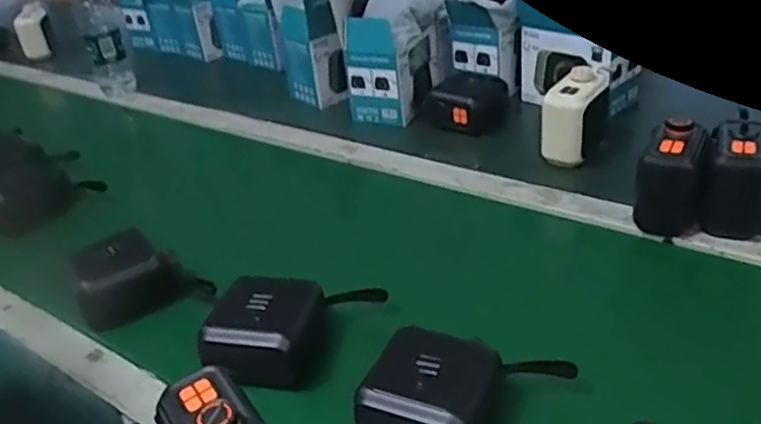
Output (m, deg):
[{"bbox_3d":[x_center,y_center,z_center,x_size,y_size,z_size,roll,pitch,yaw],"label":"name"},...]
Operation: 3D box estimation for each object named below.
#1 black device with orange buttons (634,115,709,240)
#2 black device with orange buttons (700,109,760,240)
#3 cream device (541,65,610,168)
[{"bbox_3d":[0.290,-0.033,0.679,0.058,0.100,0.060,8,34,24],"label":"black device with orange buttons"},{"bbox_3d":[0.352,-0.030,0.666,0.060,0.097,0.080,9,35,25],"label":"black device with orange buttons"},{"bbox_3d":[0.238,-0.113,0.823,0.055,0.102,0.086,20,40,37],"label":"cream device"}]

